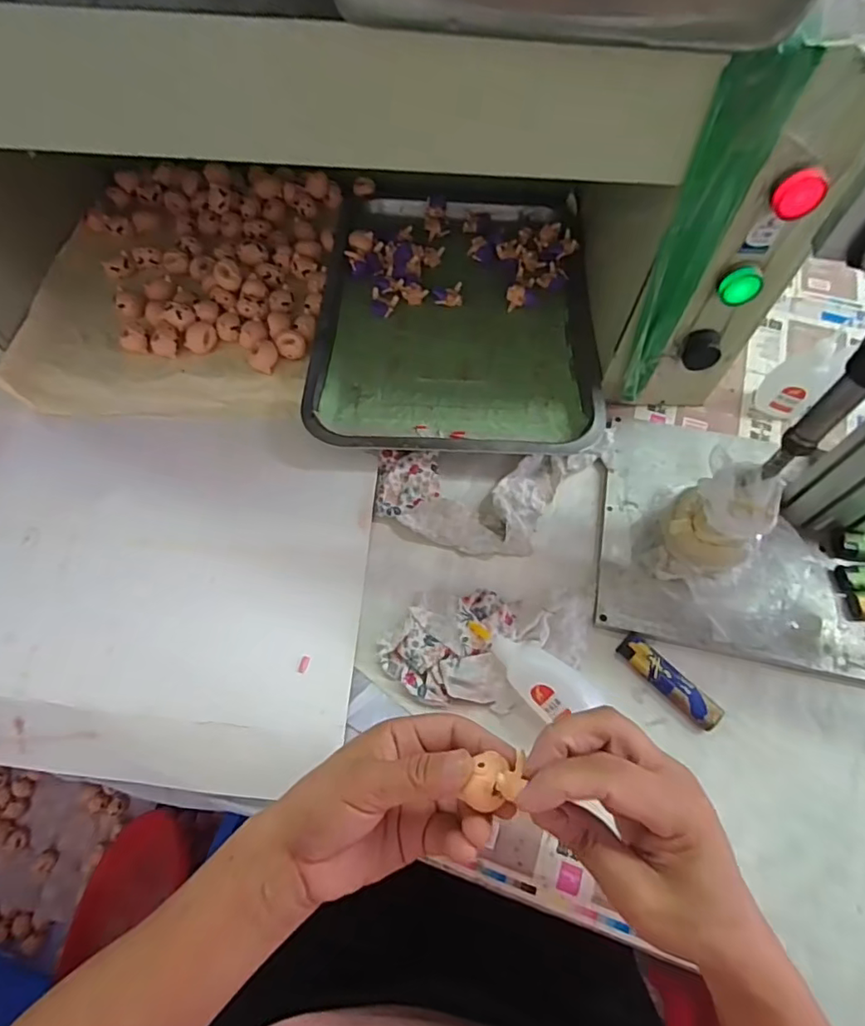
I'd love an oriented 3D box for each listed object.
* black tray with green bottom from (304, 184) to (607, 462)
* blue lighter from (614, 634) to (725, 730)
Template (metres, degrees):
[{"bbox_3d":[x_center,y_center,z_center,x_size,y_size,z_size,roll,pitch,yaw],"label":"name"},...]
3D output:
[{"bbox_3d":[0.025,-0.212,0.535,0.260,0.023,0.357,3,66,0],"label":"black tray with green bottom"},{"bbox_3d":[0.171,0.121,0.391,0.021,0.012,0.079,-40,73,-17],"label":"blue lighter"}]

